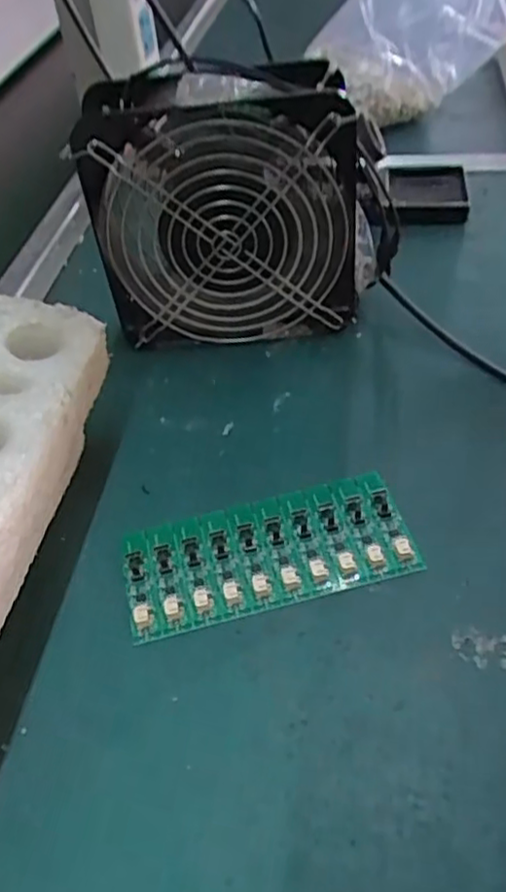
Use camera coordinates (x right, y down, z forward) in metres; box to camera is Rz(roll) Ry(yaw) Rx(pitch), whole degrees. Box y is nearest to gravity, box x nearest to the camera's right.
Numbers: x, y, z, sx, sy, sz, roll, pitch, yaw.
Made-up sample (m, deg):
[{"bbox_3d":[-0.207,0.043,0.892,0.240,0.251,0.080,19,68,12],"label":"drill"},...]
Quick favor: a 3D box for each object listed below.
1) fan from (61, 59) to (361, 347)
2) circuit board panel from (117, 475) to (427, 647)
[{"bbox_3d":[-0.015,-0.139,0.417,0.155,0.156,0.065,-7,45,0],"label":"fan"},{"bbox_3d":[0.006,0.048,0.336,0.135,0.008,0.066,-13,46,-7],"label":"circuit board panel"}]

